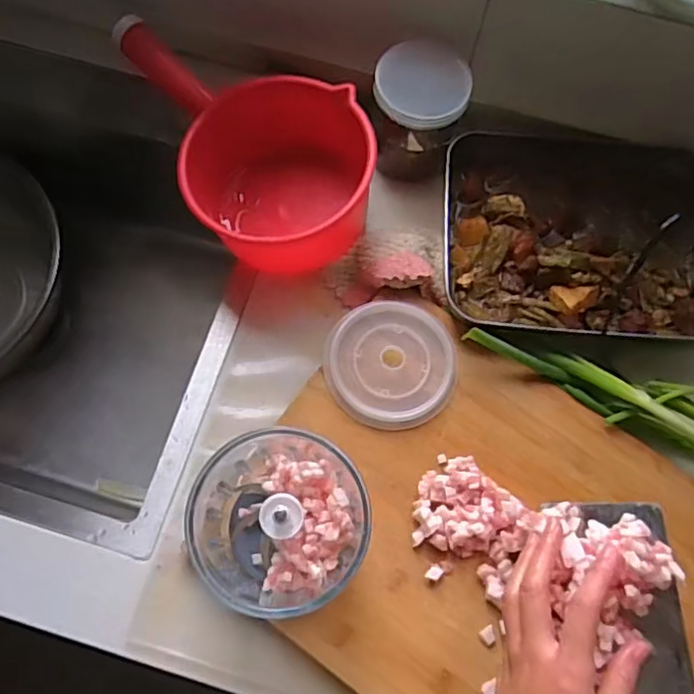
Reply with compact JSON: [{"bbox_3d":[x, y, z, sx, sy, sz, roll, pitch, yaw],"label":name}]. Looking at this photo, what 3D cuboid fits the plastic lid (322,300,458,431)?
[{"bbox_3d":[0.038,0.014,0.543,0.111,0.008,0.110,1,71,-2],"label":"plastic lid"}]

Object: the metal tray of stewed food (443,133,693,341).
[{"bbox_3d":[0.217,-0.103,0.595,0.253,0.055,0.194,0,71,-3],"label":"metal tray of stewed food"}]

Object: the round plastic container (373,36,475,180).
[{"bbox_3d":[0.066,-0.220,0.588,0.083,0.104,0.085,1,71,-2],"label":"round plastic container"}]

